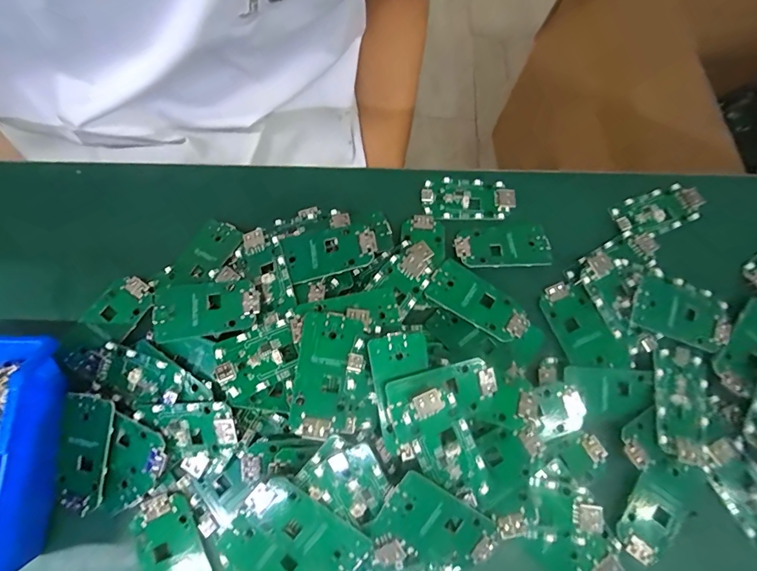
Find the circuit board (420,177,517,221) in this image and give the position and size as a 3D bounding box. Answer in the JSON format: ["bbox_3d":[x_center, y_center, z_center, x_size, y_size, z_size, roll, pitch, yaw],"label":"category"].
[{"bbox_3d":[0.062,-0.061,0.279,0.062,0.006,0.033,-2,75,0],"label":"circuit board"}]

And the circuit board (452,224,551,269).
[{"bbox_3d":[0.083,-0.026,0.267,0.061,0.007,0.029,-3,75,0],"label":"circuit board"}]

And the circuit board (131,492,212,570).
[{"bbox_3d":[-0.108,0.144,0.210,0.029,0.007,0.063,-24,78,-8],"label":"circuit board"}]

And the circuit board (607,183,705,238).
[{"bbox_3d":[0.193,-0.051,0.278,0.062,0.005,0.029,-19,76,-4],"label":"circuit board"}]

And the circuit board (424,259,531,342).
[{"bbox_3d":[0.062,0.010,0.250,0.064,0.006,0.031,35,68,12],"label":"circuit board"}]

